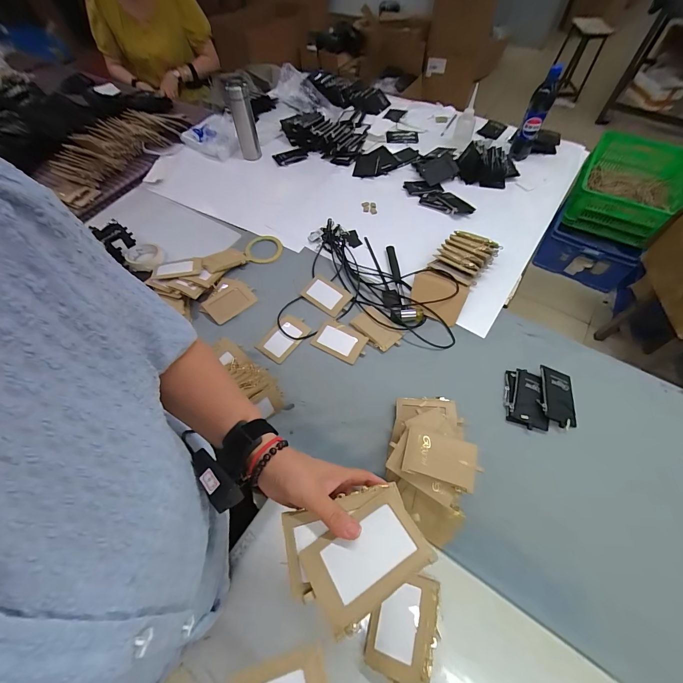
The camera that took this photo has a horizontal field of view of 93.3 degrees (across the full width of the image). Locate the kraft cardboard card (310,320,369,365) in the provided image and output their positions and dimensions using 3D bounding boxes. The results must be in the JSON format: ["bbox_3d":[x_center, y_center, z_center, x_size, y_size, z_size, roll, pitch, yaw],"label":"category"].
[{"bbox_3d":[-0.002,-0.001,0.714,0.113,0.005,0.074,27,70,15],"label":"kraft cardboard card"}]

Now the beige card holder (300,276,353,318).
[{"bbox_3d":[-0.037,-0.114,0.783,0.110,0.010,0.075,32,63,19],"label":"beige card holder"}]

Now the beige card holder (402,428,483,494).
[{"bbox_3d":[0.155,0.183,0.507,0.110,0.012,0.071,14,61,10],"label":"beige card holder"}]

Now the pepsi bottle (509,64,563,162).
[{"bbox_3d":[0.609,-0.706,1.018,0.064,0.244,0.068,23,63,15],"label":"pepsi bottle"}]

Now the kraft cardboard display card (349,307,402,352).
[{"bbox_3d":[0.081,-0.027,0.730,0.077,0.012,0.113,-36,64,-20],"label":"kraft cardboard display card"}]

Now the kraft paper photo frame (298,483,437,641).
[{"bbox_3d":[0.024,0.201,0.304,0.113,0.007,0.073,-31,47,-16],"label":"kraft paper photo frame"}]

